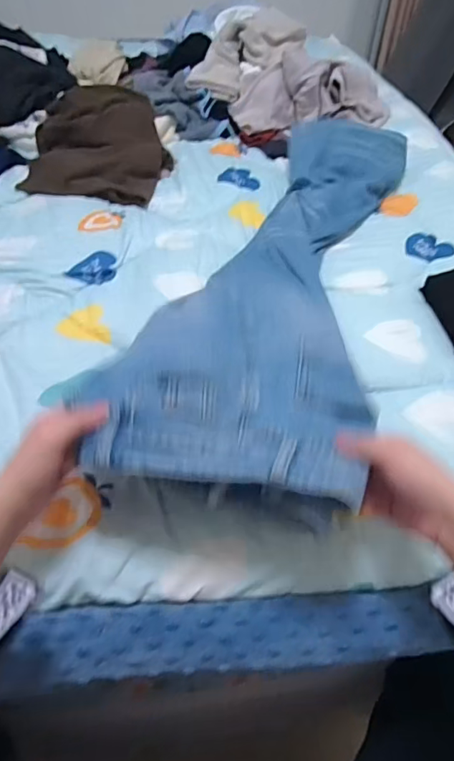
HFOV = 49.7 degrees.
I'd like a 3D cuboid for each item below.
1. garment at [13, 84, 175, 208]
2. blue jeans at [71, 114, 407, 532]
[{"bbox_3d":[-0.259,-0.484,0.993,0.273,0.105,0.303,4,47,0],"label":"garment"},{"bbox_3d":[0.105,-0.193,0.717,0.242,0.116,0.885,14,42,9],"label":"blue jeans"}]

